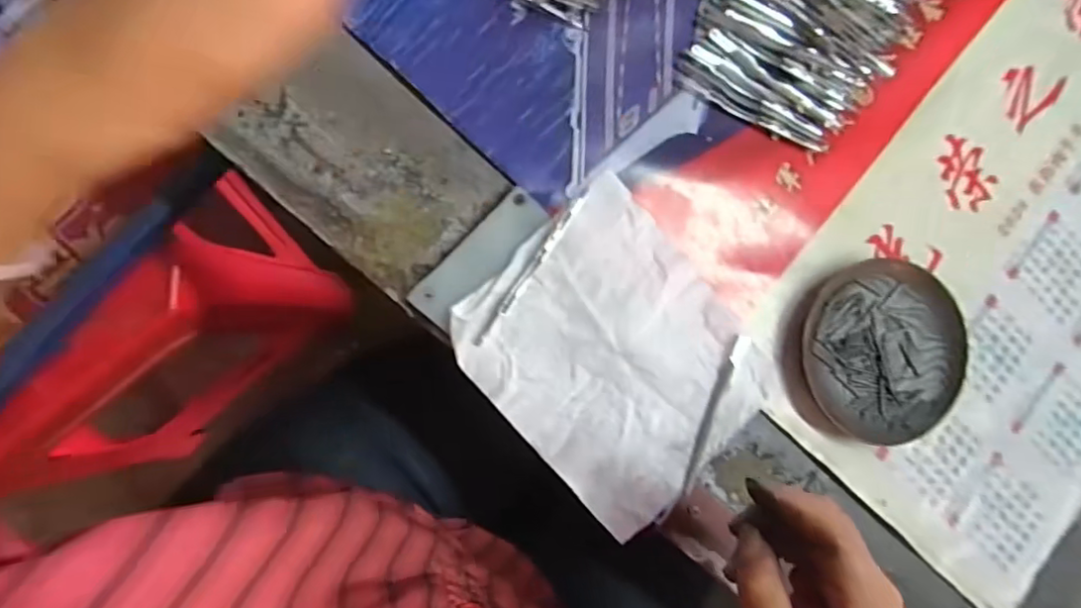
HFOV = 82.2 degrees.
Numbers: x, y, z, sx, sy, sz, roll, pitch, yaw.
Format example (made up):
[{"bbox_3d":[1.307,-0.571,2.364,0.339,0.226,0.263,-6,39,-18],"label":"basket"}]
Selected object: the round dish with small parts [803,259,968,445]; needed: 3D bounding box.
[{"bbox_3d":[0.224,0.031,0.401,0.119,0.023,0.114,0,90,-9],"label":"round dish with small parts"}]

